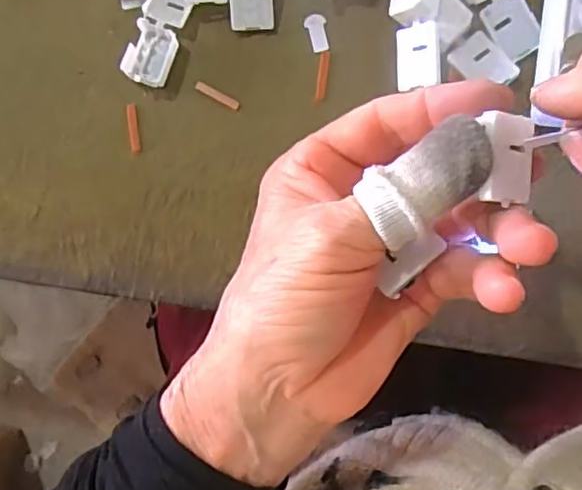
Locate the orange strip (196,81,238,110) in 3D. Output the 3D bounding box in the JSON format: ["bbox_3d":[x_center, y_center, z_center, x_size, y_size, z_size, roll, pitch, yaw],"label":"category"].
[{"bbox_3d":[-0.034,-0.068,0.281,0.022,0.004,0.004,28,93,5],"label":"orange strip"}]

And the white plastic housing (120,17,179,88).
[{"bbox_3d":[-0.063,-0.086,0.279,0.018,0.012,0.027,22,92,5],"label":"white plastic housing"}]

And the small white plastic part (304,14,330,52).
[{"bbox_3d":[0.012,-0.096,0.279,0.009,0.004,0.017,-12,89,6],"label":"small white plastic part"}]

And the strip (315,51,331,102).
[{"bbox_3d":[0.014,-0.077,0.278,0.005,0.004,0.022,6,89,2],"label":"strip"}]

